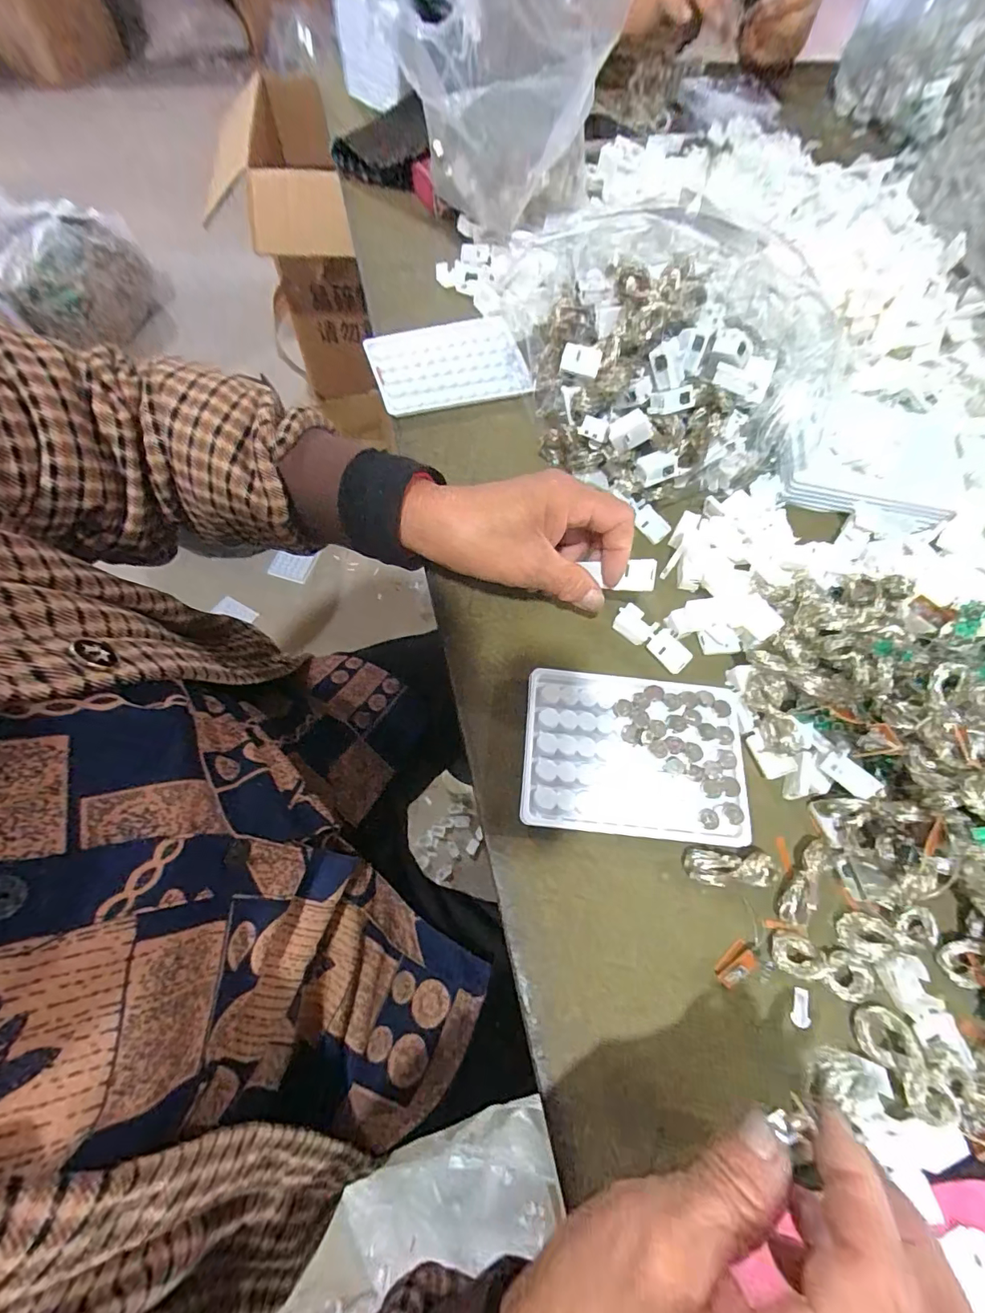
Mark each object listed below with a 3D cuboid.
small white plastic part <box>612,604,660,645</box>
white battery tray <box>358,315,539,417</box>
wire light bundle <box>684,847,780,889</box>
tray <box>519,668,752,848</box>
[{"bbox_3d":[0.097,-0.022,0.329,0.026,0.009,0.020,39,69,13],"label":"small white plastic part"},{"bbox_3d":[-0.038,-0.253,0.420,0.128,0.012,0.096,-16,68,-11],"label":"white battery tray"},{"bbox_3d":[0.134,0.118,0.269,0.049,0.012,0.019,6,66,-1],"label":"wire light bundle"},{"bbox_3d":[0.085,0.059,0.292,0.130,0.010,0.094,6,67,2],"label":"tray"}]

